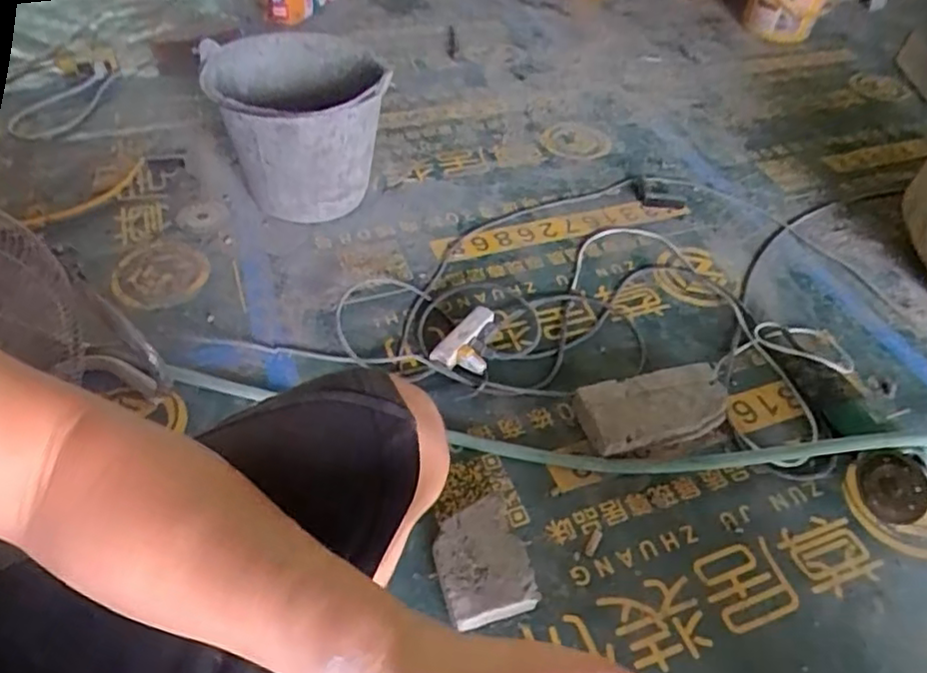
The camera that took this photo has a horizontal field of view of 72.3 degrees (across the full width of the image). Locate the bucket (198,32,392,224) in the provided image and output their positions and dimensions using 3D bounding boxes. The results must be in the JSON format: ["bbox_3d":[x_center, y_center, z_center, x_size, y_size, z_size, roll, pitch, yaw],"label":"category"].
[{"bbox_3d":[-0.269,-0.340,1.061,0.252,0.250,0.262,2,47,-2],"label":"bucket"}]

